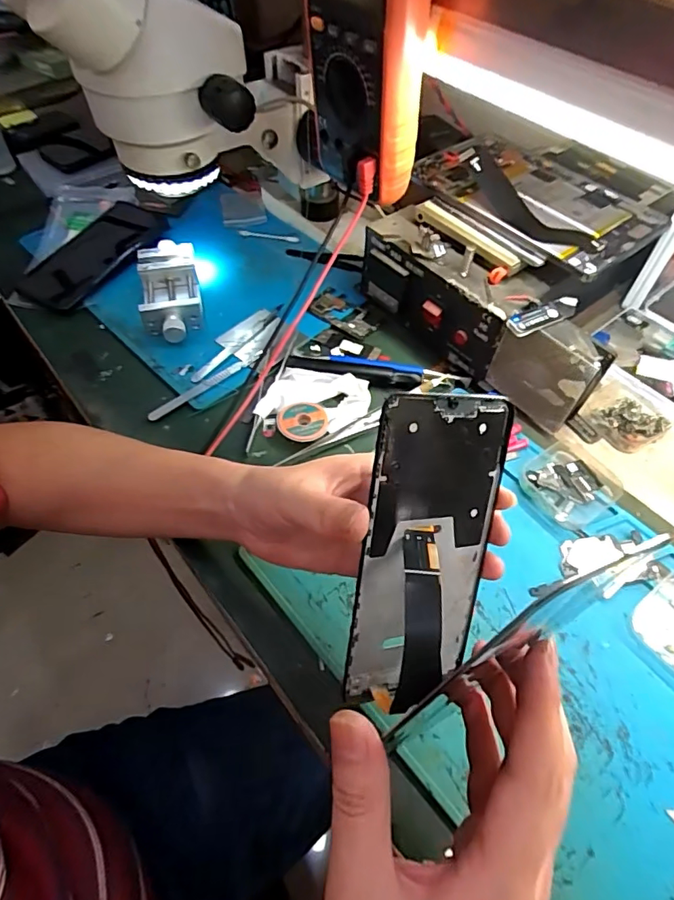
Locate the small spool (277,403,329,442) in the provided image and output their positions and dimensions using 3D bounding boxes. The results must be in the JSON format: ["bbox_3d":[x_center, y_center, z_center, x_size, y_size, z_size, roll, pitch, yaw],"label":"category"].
[{"bbox_3d":[-0.029,-0.023,0.436,0.041,0.012,0.040,0,55,0],"label":"small spool"}]

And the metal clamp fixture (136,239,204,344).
[{"bbox_3d":[-0.169,-0.159,0.512,0.058,0.034,0.128,-11,56,-8],"label":"metal clamp fixture"}]

